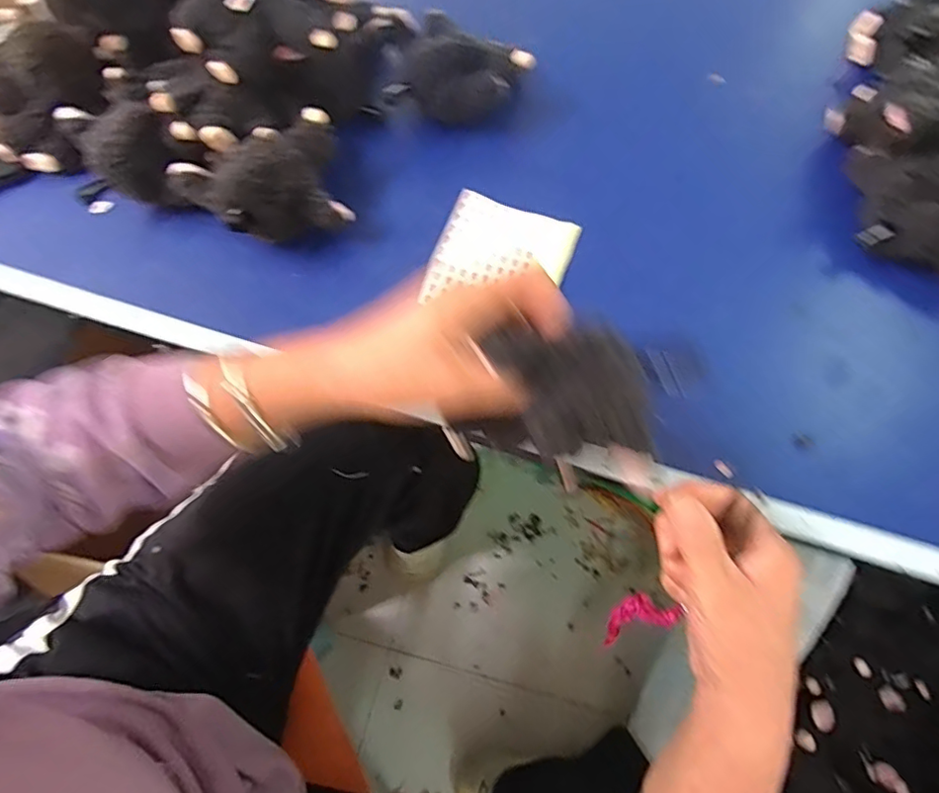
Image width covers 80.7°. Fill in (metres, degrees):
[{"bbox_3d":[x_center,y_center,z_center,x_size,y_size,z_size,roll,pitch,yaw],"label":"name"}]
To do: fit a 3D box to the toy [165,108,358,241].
[{"bbox_3d":[-0.165,-0.174,0.444,0.131,0.058,0.097,-25,68,-10],"label":"toy"}]

